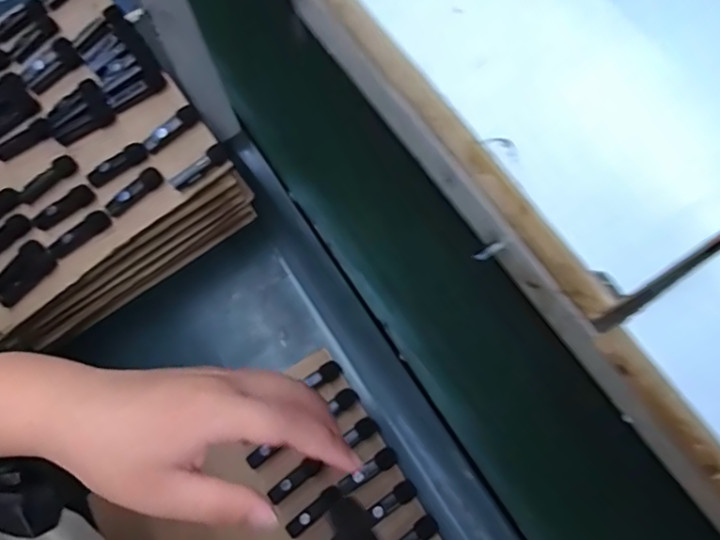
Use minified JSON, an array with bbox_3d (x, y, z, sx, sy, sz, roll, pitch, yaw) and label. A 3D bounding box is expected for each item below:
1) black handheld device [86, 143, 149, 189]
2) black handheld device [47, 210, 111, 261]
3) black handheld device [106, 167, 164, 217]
[{"bbox_3d":[-0.252,-0.110,0.558,0.065,0.018,0.017,-29,72,-8],"label":"black handheld device"},{"bbox_3d":[-0.284,-0.035,0.543,0.067,0.014,0.019,-39,74,-11],"label":"black handheld device"},{"bbox_3d":[-0.229,-0.079,0.547,0.063,0.016,0.017,-39,74,-11],"label":"black handheld device"}]

